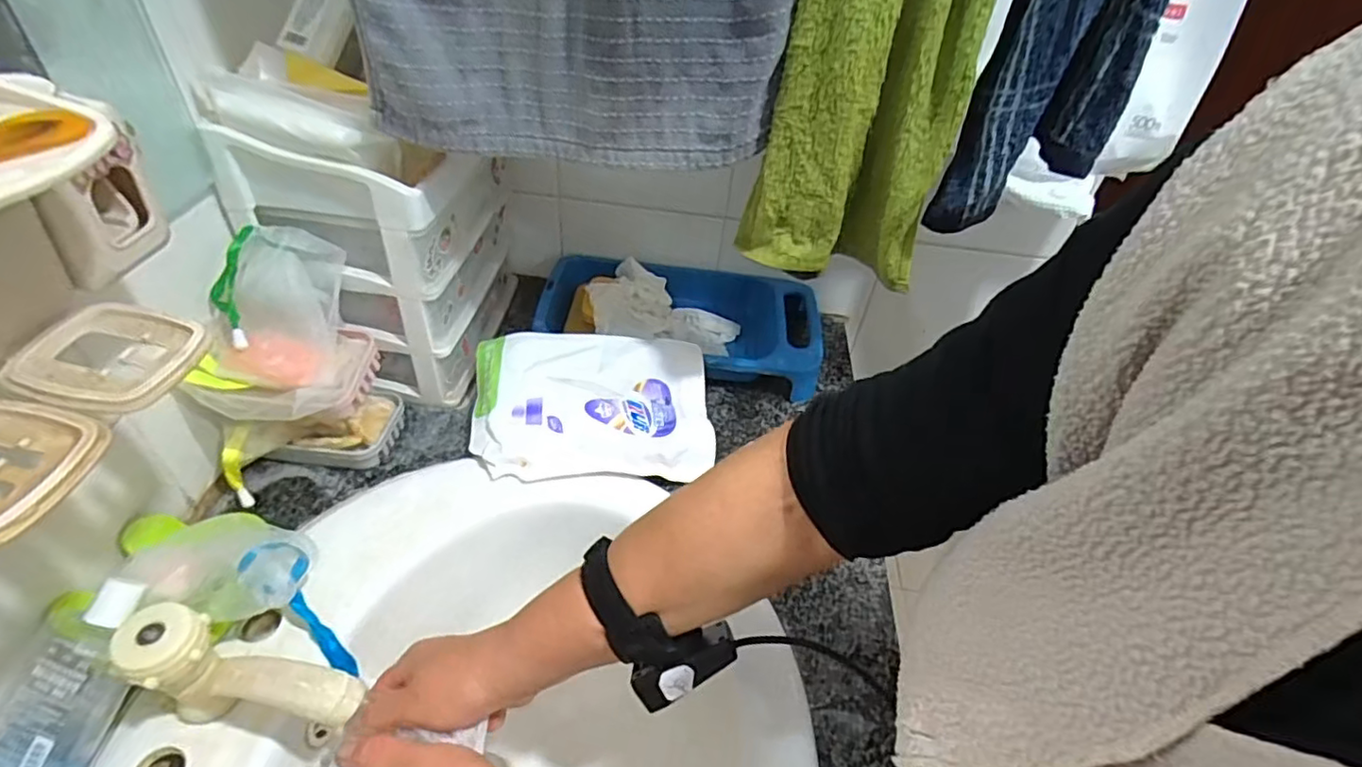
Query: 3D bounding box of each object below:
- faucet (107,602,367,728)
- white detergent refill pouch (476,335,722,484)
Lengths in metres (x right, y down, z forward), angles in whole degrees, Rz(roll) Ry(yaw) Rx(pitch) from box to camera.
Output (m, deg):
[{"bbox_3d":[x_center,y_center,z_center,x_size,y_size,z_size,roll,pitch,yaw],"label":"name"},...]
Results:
[{"bbox_3d":[-0.262,0.189,0.384,0.128,0.096,0.042,15,43,7],"label":"faucet"},{"bbox_3d":[-0.087,0.018,0.620,0.225,0.030,0.160,1,54,-9],"label":"white detergent refill pouch"}]

